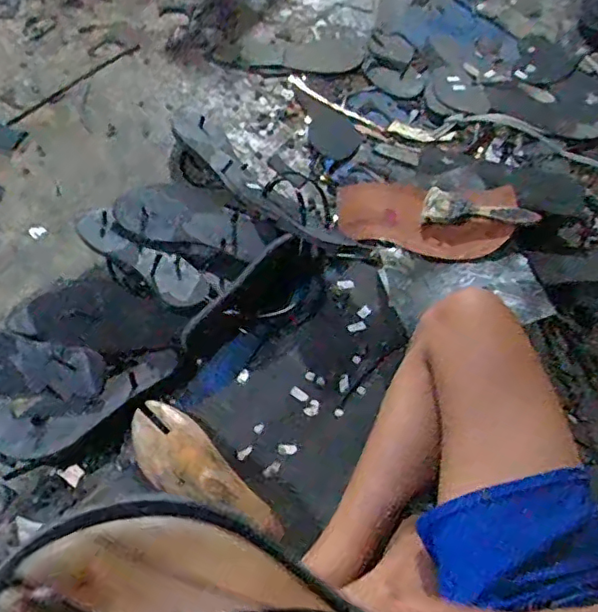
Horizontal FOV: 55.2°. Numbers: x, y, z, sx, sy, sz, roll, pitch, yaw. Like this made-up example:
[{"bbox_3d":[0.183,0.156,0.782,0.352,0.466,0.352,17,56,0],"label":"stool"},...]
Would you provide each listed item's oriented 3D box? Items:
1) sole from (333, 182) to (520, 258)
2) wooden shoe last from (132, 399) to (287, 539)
[{"bbox_3d":[0.171,-0.116,0.789,0.234,0.078,0.106,12,61,6],"label":"sole"},{"bbox_3d":[-0.120,0.193,0.679,0.244,0.076,0.084,28,63,29],"label":"wooden shoe last"}]

